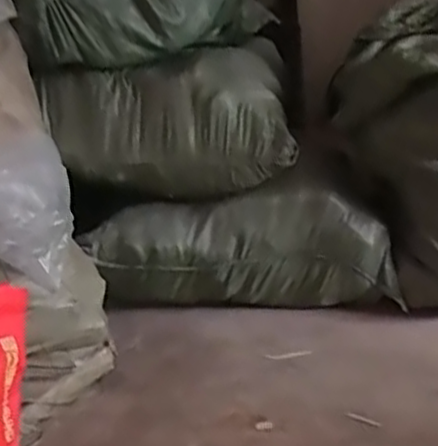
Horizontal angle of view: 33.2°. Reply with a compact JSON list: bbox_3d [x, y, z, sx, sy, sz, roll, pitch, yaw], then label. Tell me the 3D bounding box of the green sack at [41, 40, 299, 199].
[{"bbox_3d":[-0.110,-0.239,1.807,0.539,0.329,0.244,-4,19,4],"label":"green sack"}]

